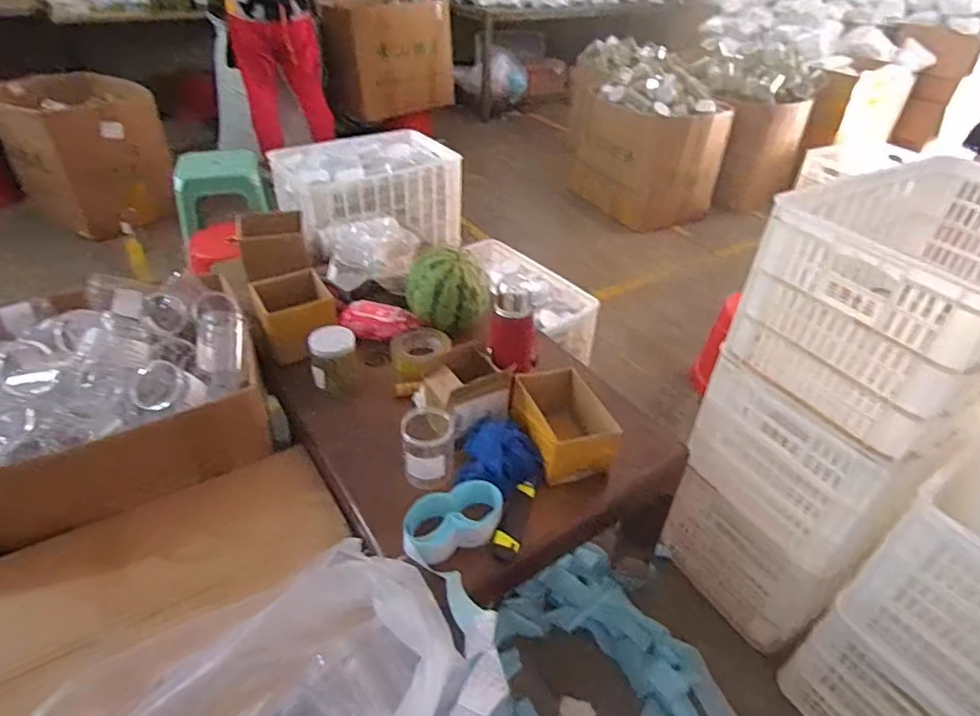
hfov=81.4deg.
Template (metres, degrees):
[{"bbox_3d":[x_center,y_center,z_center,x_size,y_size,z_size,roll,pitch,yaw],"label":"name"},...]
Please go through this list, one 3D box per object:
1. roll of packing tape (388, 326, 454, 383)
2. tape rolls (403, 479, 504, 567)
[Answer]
[{"bbox_3d":[-0.152,-0.008,1.233,0.120,0.075,0.101,19,41,19],"label":"roll of packing tape"},{"bbox_3d":[-0.058,0.247,0.889,0.170,0.034,0.108,-19,43,-26],"label":"tape rolls"}]

